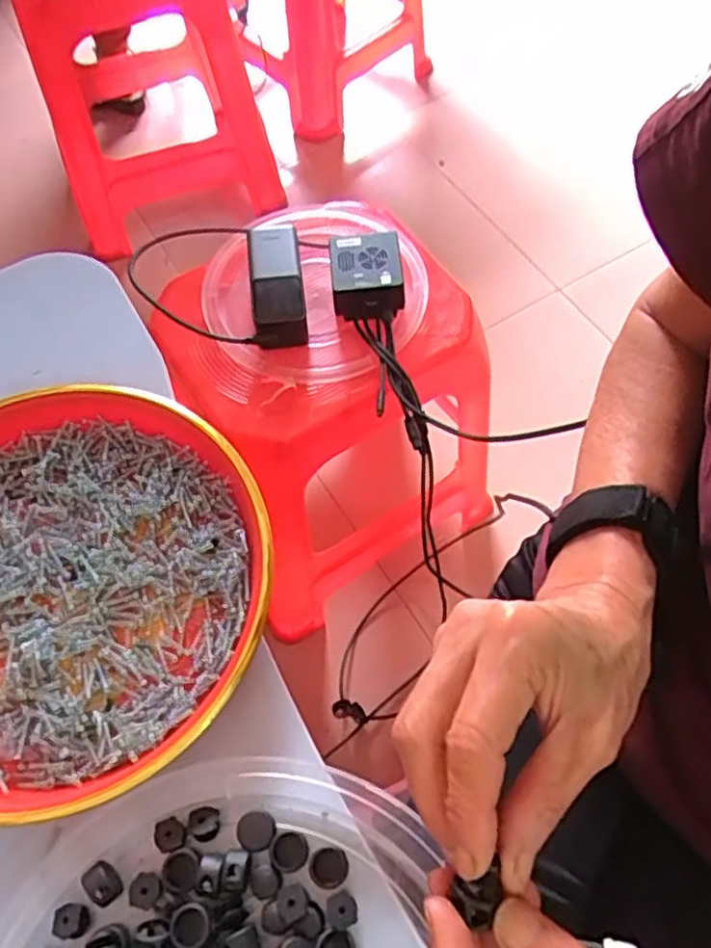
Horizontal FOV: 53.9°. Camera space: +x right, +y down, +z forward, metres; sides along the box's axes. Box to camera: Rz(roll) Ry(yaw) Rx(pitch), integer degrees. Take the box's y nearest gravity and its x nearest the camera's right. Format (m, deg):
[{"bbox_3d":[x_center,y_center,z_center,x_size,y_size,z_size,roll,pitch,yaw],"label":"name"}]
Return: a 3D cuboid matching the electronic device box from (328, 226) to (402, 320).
[{"bbox_3d":[0.012,-0.208,0.735,0.074,0.043,0.082,-7,63,-2],"label":"electronic device box"}]

